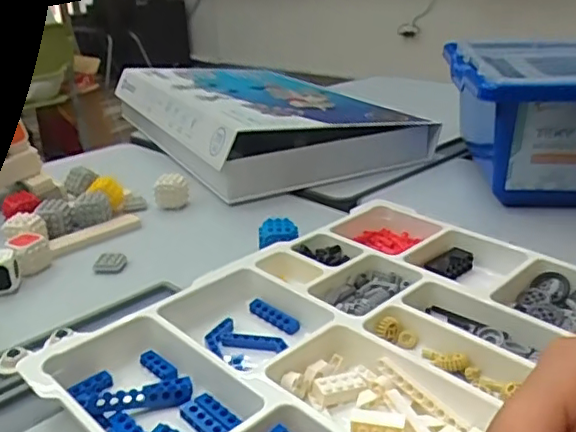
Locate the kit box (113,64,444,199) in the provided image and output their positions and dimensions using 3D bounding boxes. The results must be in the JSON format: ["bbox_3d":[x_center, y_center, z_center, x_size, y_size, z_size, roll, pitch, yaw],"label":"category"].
[{"bbox_3d":[-0.059,-0.165,0.909,0.286,0.075,0.508,-14,26,-25],"label":"kit box"}]

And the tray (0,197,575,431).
[{"bbox_3d":[0.043,0.077,0.421,0.369,0.031,0.272,-23,31,-39],"label":"tray"}]

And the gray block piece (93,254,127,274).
[{"bbox_3d":[-0.168,0.045,0.565,0.026,0.009,0.027,1,24,6],"label":"gray block piece"}]

